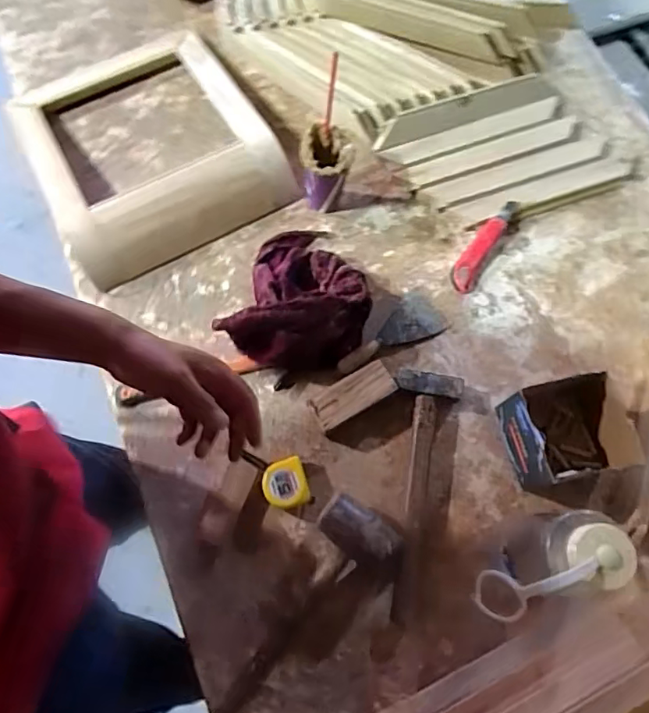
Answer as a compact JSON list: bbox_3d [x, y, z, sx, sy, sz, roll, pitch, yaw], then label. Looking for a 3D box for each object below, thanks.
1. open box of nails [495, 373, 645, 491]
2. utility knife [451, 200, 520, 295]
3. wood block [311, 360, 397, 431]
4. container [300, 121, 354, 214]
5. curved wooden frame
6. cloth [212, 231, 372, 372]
[{"bbox_3d":[0.343,0.109,0.790,0.151,0.116,0.132,-13,73,-6],"label":"open box of nails"},{"bbox_3d":[0.270,-0.188,0.931,0.045,0.023,0.183,31,76,7],"label":"utility knife"},{"bbox_3d":[0.042,0.058,0.831,0.129,0.048,0.058,-29,75,-10],"label":"wood block"},{"bbox_3d":[0.003,-0.299,0.883,0.075,0.145,0.074,0,71,-1],"label":"container"},{"bbox_3d":[-0.289,-0.346,0.901,0.364,0.077,0.392,-31,74,-11],"label":"curved wooden frame"},{"bbox_3d":[-0.028,-0.090,0.845,0.193,0.116,0.230,21,72,6],"label":"cloth"}]

